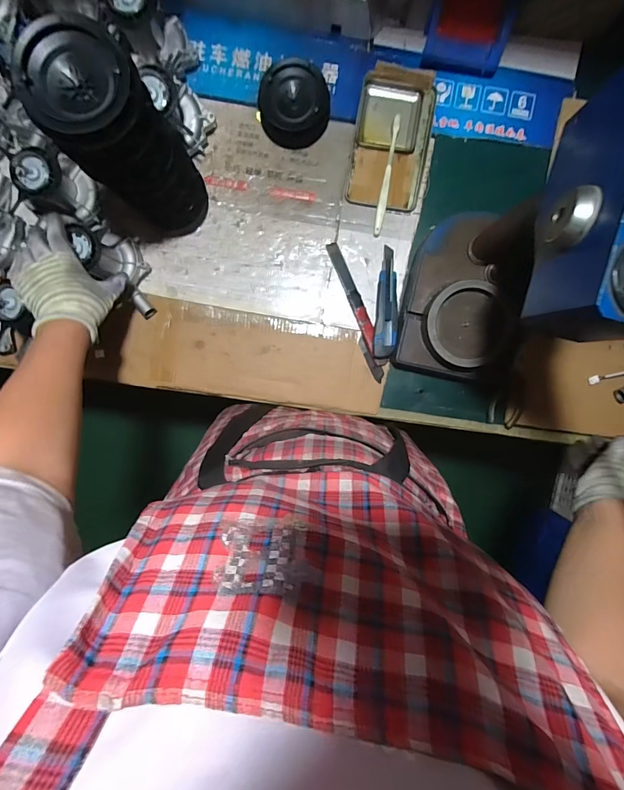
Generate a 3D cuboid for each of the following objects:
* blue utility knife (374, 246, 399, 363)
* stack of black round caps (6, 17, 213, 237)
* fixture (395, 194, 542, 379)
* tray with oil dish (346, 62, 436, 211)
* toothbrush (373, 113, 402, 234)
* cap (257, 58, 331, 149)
[{"bbox_3d":[0.122,-0.144,0.611,0.035,0.023,0.186,3,95,1],"label":"blue utility knife"},{"bbox_3d":[-0.210,-0.291,0.471,0.106,0.291,0.097,-39,93,11],"label":"stack of black round caps"},{"bbox_3d":[0.242,-0.153,0.582,0.184,0.088,0.250,10,95,-1],"label":"fixture"},{"bbox_3d":[0.128,-0.405,0.595,0.118,0.022,0.200,8,95,0],"label":"tray with oil dish"},{"bbox_3d":[0.117,-0.342,0.592,0.012,0.026,0.169,9,95,0],"label":"toothbrush"},{"bbox_3d":[-0.027,-0.443,0.573,0.108,0.054,0.096,1,95,0],"label":"cap"}]

